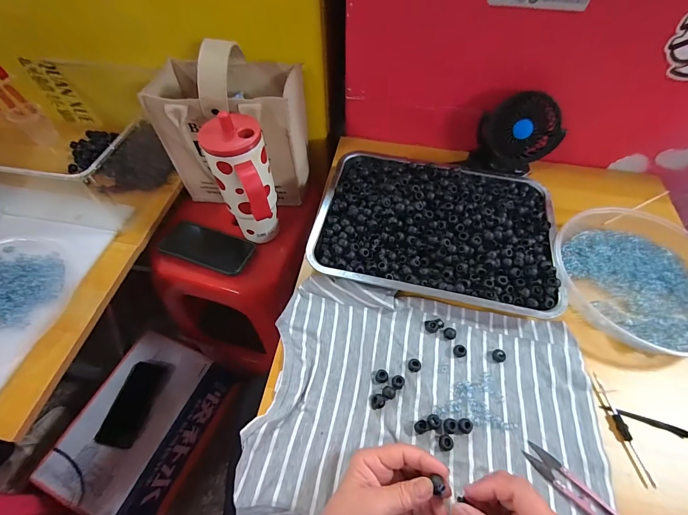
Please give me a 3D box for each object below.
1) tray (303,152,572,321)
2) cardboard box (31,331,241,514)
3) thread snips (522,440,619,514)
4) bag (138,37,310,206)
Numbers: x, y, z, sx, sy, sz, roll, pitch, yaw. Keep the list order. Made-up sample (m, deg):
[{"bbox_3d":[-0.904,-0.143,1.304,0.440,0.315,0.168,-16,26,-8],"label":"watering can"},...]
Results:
[{"bbox_3d":[0.137,-0.055,0.495,0.335,0.044,0.257,12,58,7],"label":"tray"},{"bbox_3d":[-0.441,0.366,0.745,0.213,0.166,0.321,20,59,13],"label":"cardboard box"},{"bbox_3d":[0.238,0.237,0.338,0.101,0.013,0.024,38,64,22],"label":"thread snips"},{"bbox_3d":[-0.193,-0.231,0.575,0.240,0.252,0.150,6,57,4],"label":"bag"}]

